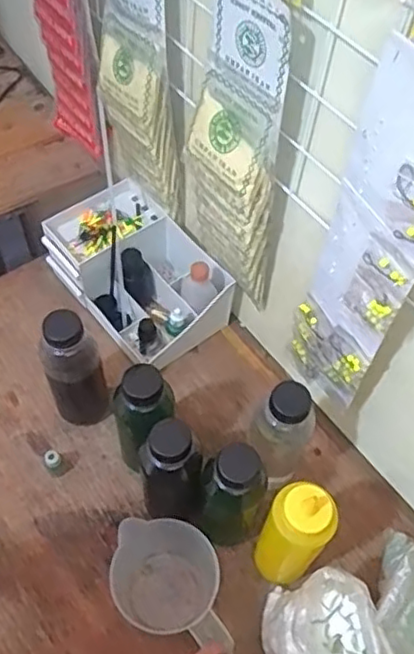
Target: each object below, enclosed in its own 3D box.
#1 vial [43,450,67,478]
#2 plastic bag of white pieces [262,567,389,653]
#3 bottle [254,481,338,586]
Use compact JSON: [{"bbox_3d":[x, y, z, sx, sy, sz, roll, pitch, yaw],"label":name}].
[{"bbox_3d":[-0.178,0.160,0.738,0.021,0.044,0.018,-22,61,-17],"label":"vial"},{"bbox_3d":[0.105,0.304,0.603,0.090,0.128,0.120,-9,58,-9],"label":"plastic bag of white pieces"},{"bbox_3d":[0.079,0.211,0.628,0.055,0.192,0.066,-37,66,-24],"label":"bottle"}]

